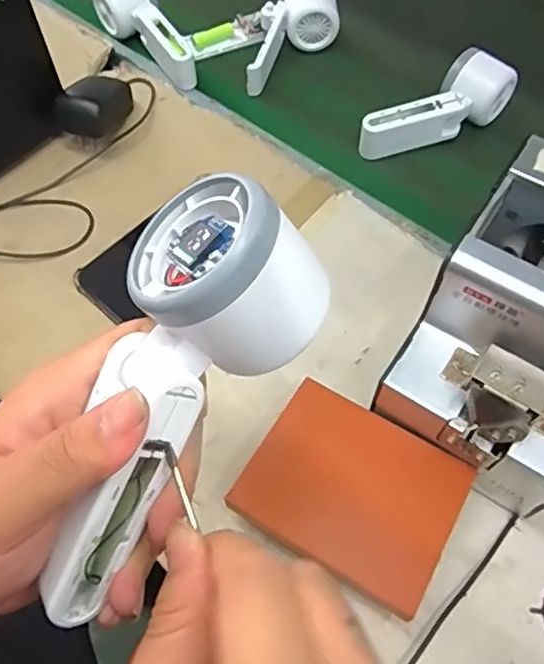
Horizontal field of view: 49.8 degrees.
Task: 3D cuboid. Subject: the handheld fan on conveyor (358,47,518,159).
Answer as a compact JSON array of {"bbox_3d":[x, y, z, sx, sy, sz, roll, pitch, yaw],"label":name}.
[{"bbox_3d":[0.166,-0.221,0.588,0.172,0.055,0.060,-28,63,-16],"label":"handheld fan on conveyor"}]

